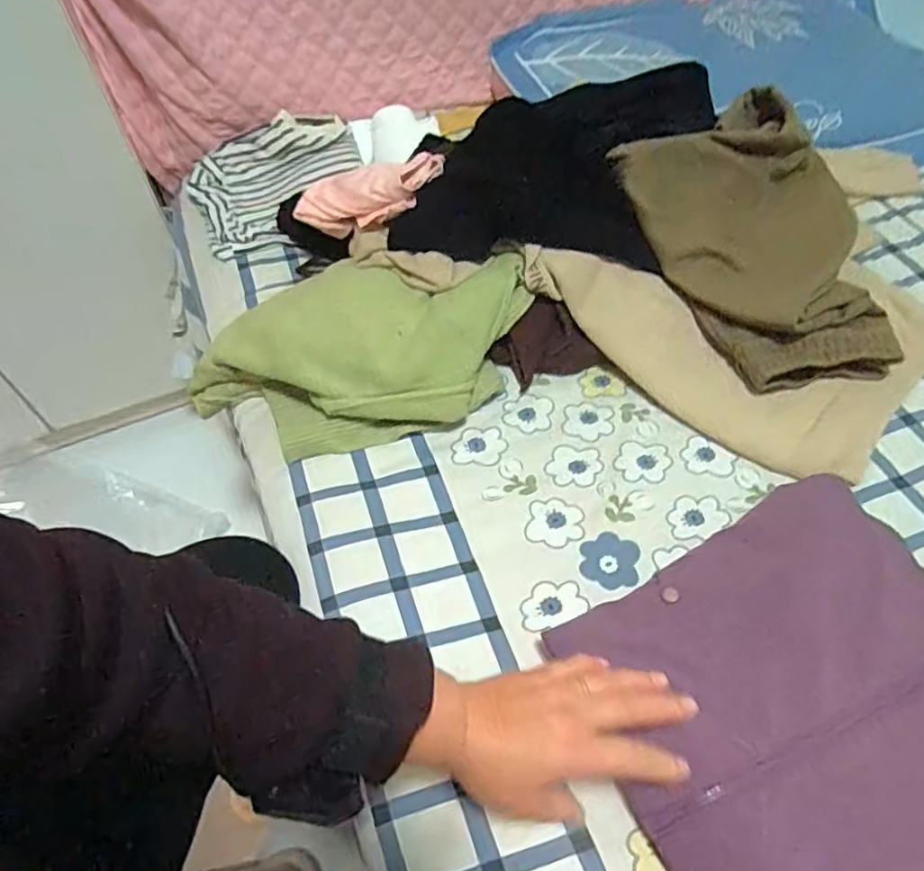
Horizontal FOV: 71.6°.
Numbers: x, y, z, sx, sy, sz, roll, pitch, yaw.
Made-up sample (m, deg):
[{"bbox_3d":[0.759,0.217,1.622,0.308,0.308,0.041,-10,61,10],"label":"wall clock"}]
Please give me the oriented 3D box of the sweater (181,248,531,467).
[{"bbox_3d":[-0.128,-0.099,0.734,0.362,0.090,0.265,10,54,11],"label":"sweater"}]

